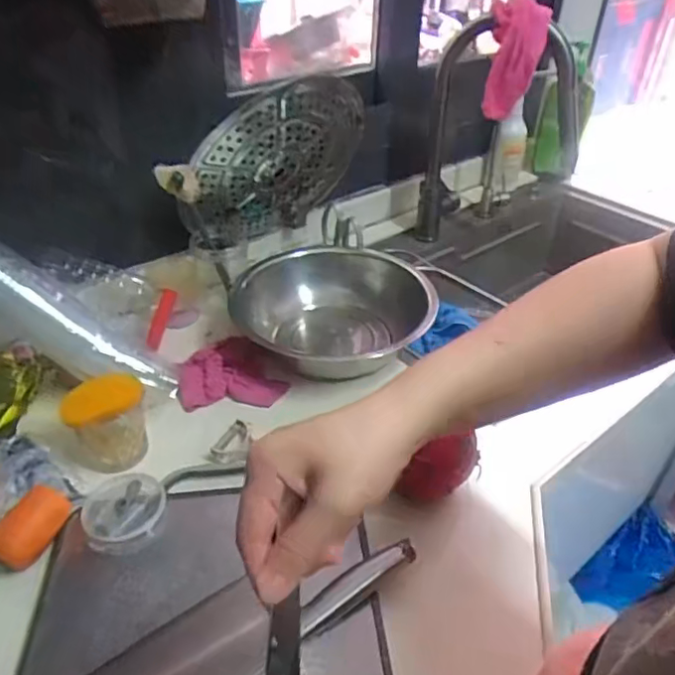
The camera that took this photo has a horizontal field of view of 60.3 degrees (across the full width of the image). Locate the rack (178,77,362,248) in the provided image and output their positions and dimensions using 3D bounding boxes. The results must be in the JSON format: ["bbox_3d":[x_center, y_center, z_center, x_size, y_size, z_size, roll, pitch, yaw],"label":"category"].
[{"bbox_3d":[-0.089,-0.254,0.879,0.278,0.302,0.032,-13,63,-50],"label":"rack"}]

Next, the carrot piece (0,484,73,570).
[{"bbox_3d":[-0.294,0.178,0.562,0.033,0.037,0.079,14,39,16],"label":"carrot piece"}]

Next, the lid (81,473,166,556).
[{"bbox_3d":[-0.222,0.178,0.595,0.079,0.015,0.089,7,38,7],"label":"lid"}]

